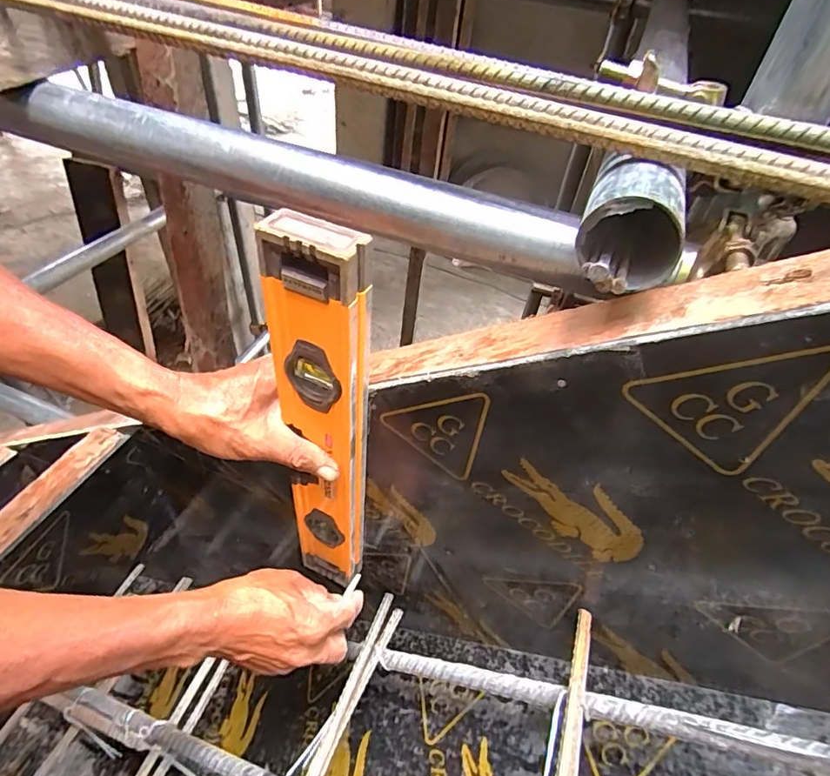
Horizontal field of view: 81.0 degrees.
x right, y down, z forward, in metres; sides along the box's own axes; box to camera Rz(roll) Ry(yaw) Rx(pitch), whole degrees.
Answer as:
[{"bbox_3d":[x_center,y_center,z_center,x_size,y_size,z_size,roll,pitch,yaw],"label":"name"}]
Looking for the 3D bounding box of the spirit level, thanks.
[{"bbox_3d":[-0.072,0.054,0.387,0.063,0.383,0.025,17,45,9],"label":"spirit level"}]

